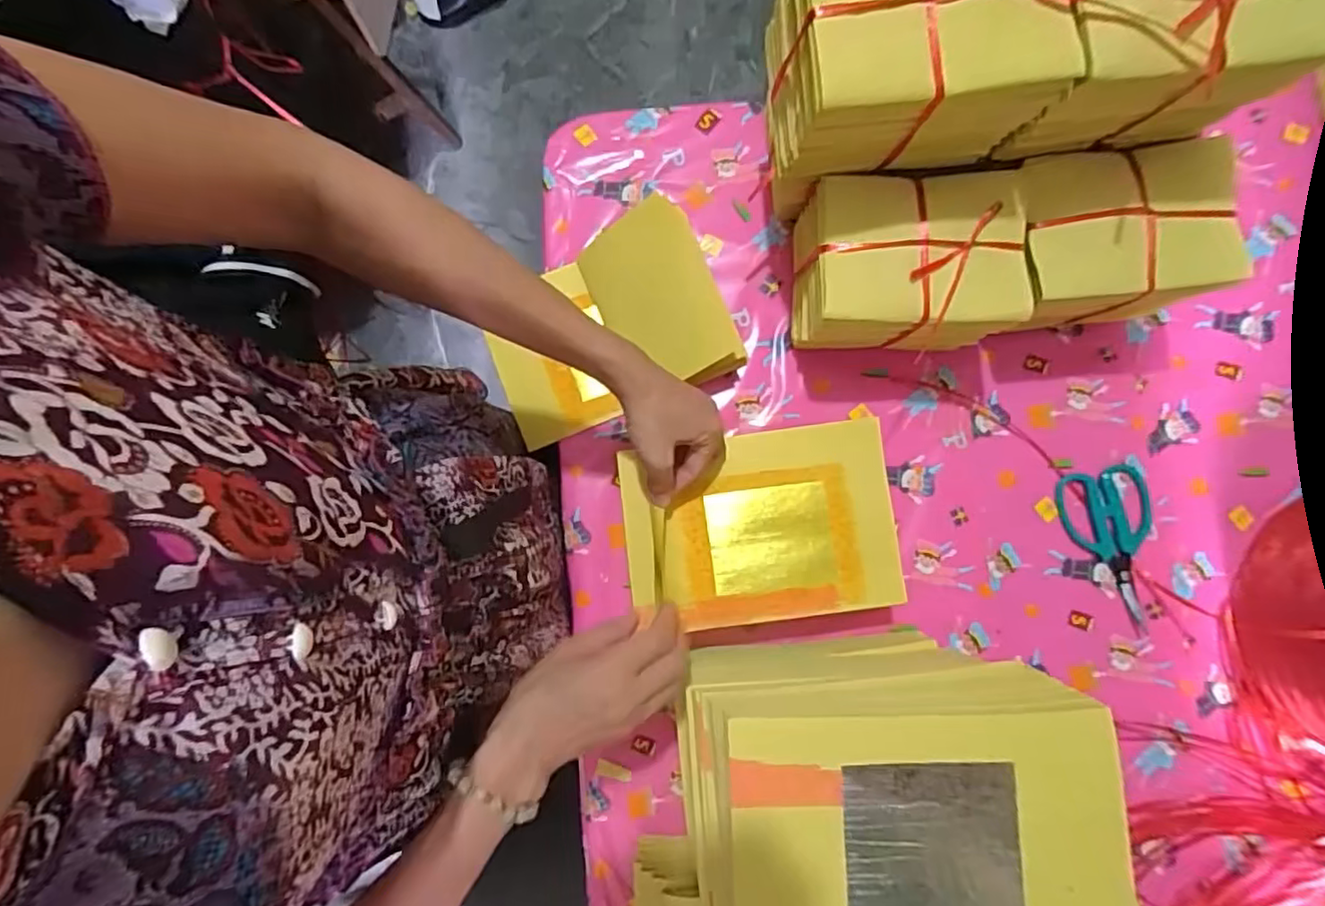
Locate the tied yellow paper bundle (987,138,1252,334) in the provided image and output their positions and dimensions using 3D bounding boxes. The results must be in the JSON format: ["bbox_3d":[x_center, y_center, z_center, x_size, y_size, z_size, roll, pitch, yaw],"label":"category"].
[{"bbox_3d":[0.376,-0.173,0.563,0.178,0.151,0.126,-10,79,-2],"label":"tied yellow paper bundle"}]

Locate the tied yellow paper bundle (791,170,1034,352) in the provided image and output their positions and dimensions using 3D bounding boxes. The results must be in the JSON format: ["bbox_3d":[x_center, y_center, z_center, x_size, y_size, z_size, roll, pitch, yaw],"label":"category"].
[{"bbox_3d":[0.206,-0.153,0.563,0.163,0.145,0.119,2,79,0],"label":"tied yellow paper bundle"}]

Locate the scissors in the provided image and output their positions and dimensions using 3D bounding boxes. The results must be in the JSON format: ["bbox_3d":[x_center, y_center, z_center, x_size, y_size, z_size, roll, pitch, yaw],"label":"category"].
[{"bbox_3d":[0.433,0.091,0.596,0.085,0.009,0.151,-11,79,-3],"label":"scissors"}]

